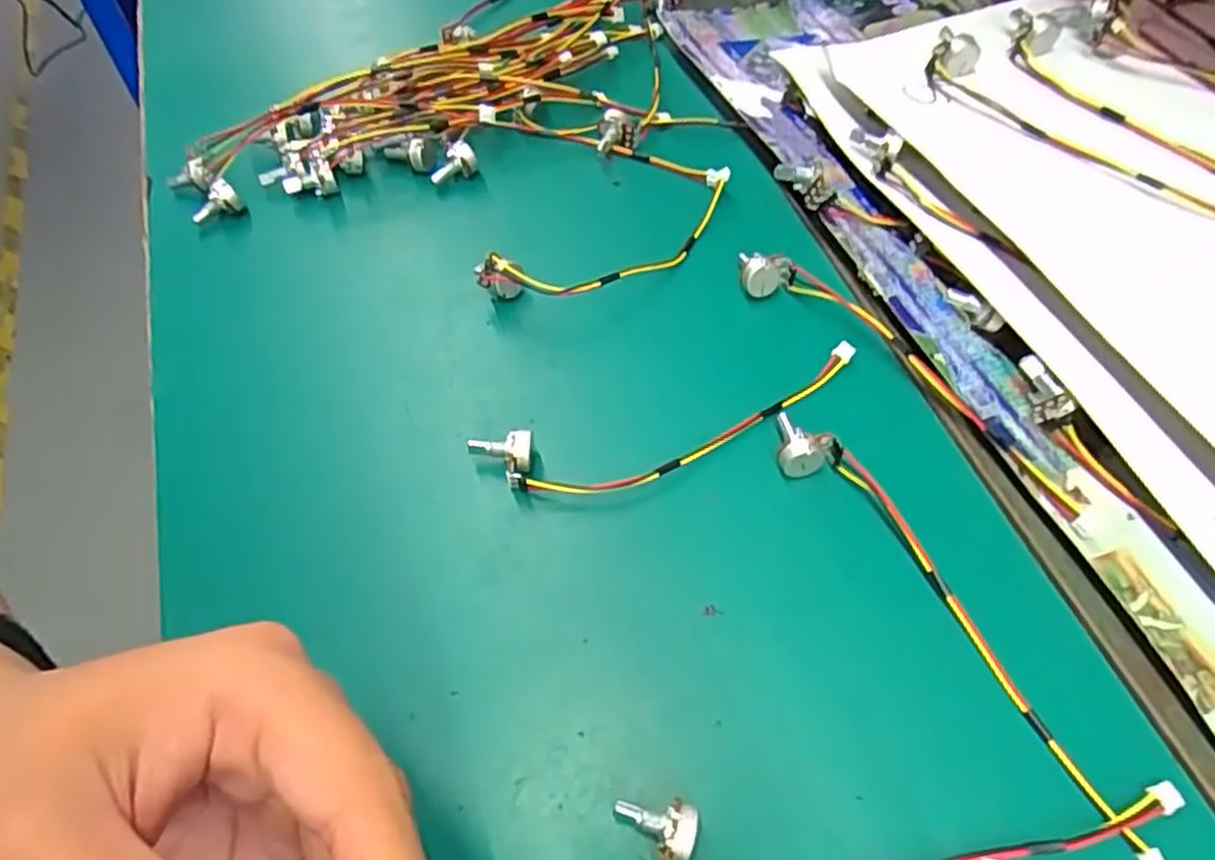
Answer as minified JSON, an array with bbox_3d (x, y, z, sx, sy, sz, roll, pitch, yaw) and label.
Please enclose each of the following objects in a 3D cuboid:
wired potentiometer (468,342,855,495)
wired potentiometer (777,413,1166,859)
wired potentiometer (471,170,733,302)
[{"bbox_3d":[0.029,0.000,0.293,0.159,0.018,0.034,-16,59,-7],"label":"wired potentiometer"},{"bbox_3d":[0.116,0.059,0.252,0.021,0.017,0.173,-30,62,-15],"label":"wired potentiometer"},{"bbox_3d":[0.006,-0.086,0.342,0.131,0.024,0.044,-24,60,-11],"label":"wired potentiometer"}]

